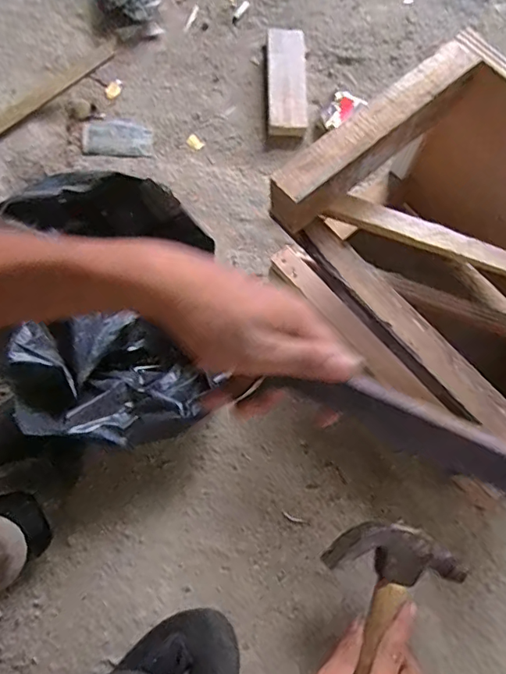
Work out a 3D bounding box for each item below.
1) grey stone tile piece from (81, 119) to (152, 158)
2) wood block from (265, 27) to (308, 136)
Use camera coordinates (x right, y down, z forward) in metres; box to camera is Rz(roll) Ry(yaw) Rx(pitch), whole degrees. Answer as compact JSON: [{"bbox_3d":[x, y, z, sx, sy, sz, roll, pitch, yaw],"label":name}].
[{"bbox_3d":[-0.175,-0.255,0.629,0.084,0.014,0.049,-5,76,-1],"label":"grey stone tile piece"},{"bbox_3d":[0.044,-0.333,0.646,0.051,0.024,0.173,-1,76,0],"label":"wood block"}]

